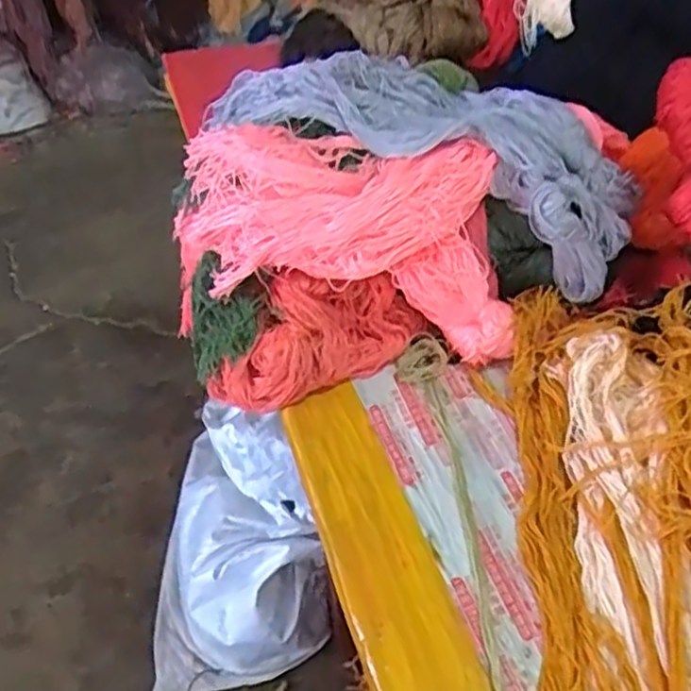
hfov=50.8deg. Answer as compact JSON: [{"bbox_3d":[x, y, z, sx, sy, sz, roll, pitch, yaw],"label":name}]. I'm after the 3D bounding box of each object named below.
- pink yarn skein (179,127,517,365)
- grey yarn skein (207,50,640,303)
[{"bbox_3d":[-0.003,-0.094,0.609,0.290,0.138,0.111,8,43,10],"label":"pink yarn skein"},{"bbox_3d":[0.061,-0.176,0.652,0.382,0.121,0.119,17,46,19],"label":"grey yarn skein"}]

